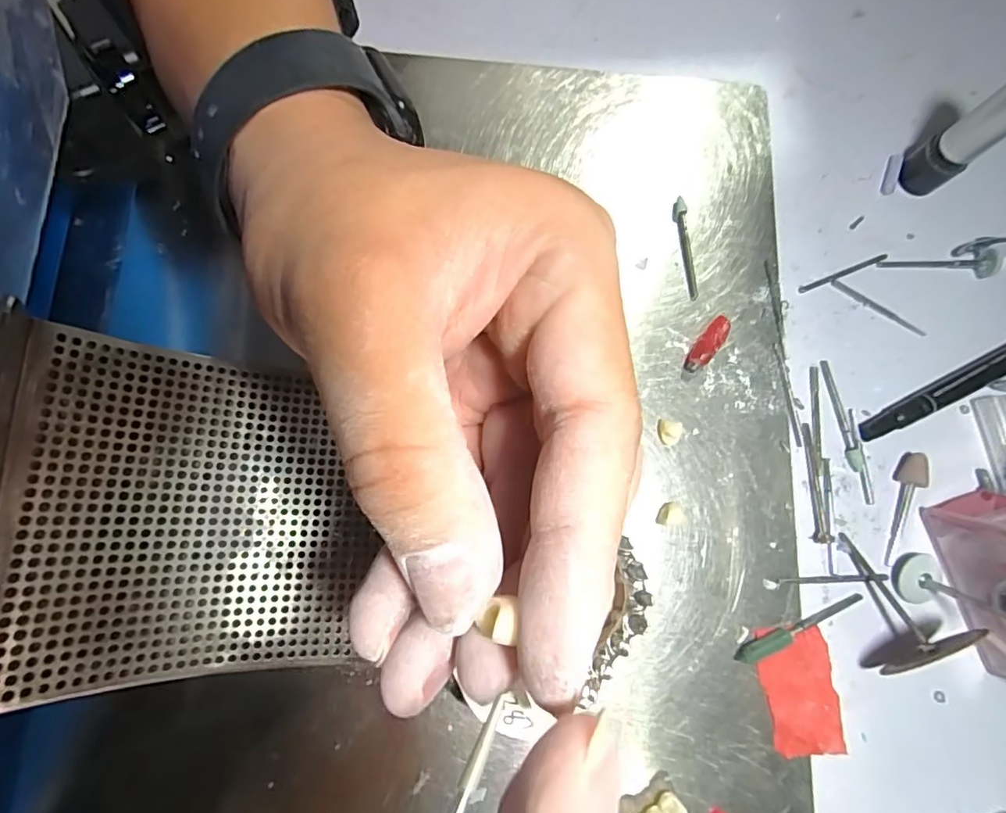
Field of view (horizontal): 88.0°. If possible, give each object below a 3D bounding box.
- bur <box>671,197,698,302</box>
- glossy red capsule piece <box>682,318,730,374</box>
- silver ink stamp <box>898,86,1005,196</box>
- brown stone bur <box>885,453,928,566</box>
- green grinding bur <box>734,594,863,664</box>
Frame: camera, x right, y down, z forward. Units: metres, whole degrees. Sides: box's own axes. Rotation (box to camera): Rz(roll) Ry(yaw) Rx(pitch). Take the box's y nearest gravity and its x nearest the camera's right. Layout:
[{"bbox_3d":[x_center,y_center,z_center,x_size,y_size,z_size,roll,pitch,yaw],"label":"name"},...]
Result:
[{"bbox_3d":[0.077,-0.067,0.220,0.006,0.004,0.044,-6,79,-4],"label":"bur"},{"bbox_3d":[0.083,-0.025,0.210,0.008,0.005,0.027,38,79,5],"label":"glossy red capsule piece"},{"bbox_3d":[0.187,-0.108,0.206,0.015,0.059,0.018,-27,81,-8],"label":"silver ink stamp"},{"bbox_3d":[0.158,0.040,0.204,0.008,0.008,0.044,17,78,0],"label":"brown stone bur"},{"bbox_3d":[0.110,0.081,0.191,0.054,0.006,0.006,-22,81,-7],"label":"green grinding bur"}]

